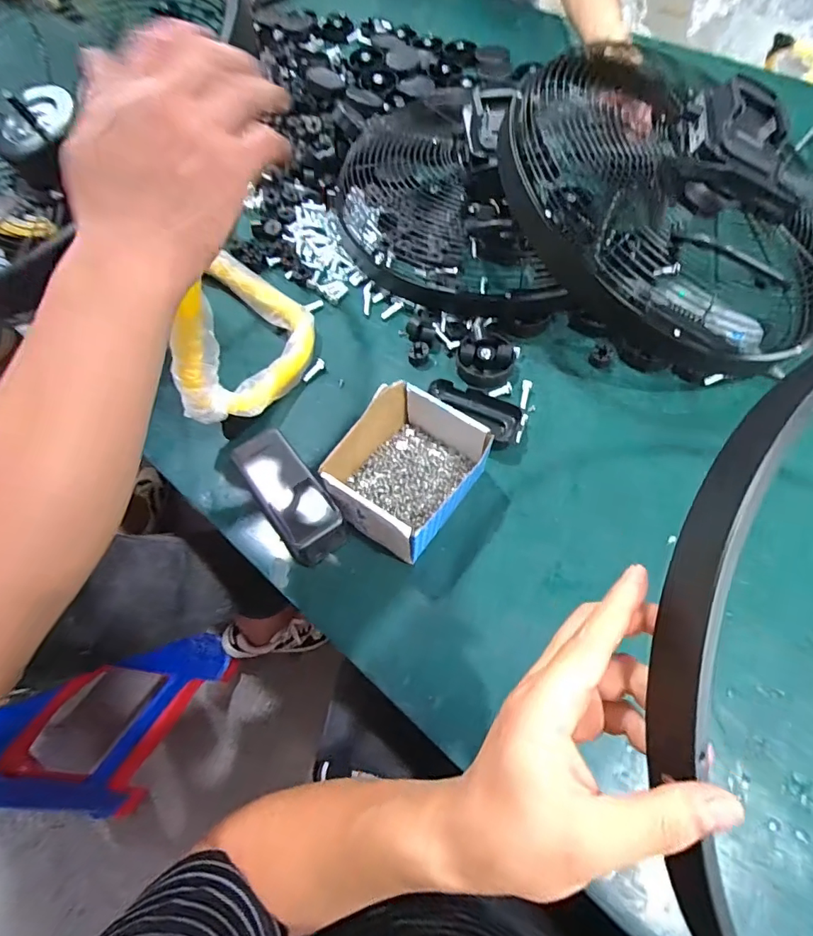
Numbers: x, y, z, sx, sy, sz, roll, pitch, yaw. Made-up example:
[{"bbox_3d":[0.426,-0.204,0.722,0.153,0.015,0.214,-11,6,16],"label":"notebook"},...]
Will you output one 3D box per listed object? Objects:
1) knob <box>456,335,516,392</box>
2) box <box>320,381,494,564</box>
[{"bbox_3d":[0.092,-0.126,0.555,0.066,0.028,0.077,11,62,8],"label":"knob"},{"bbox_3d":[0.002,-0.002,0.470,0.114,0.074,0.153,32,67,18],"label":"box"}]

